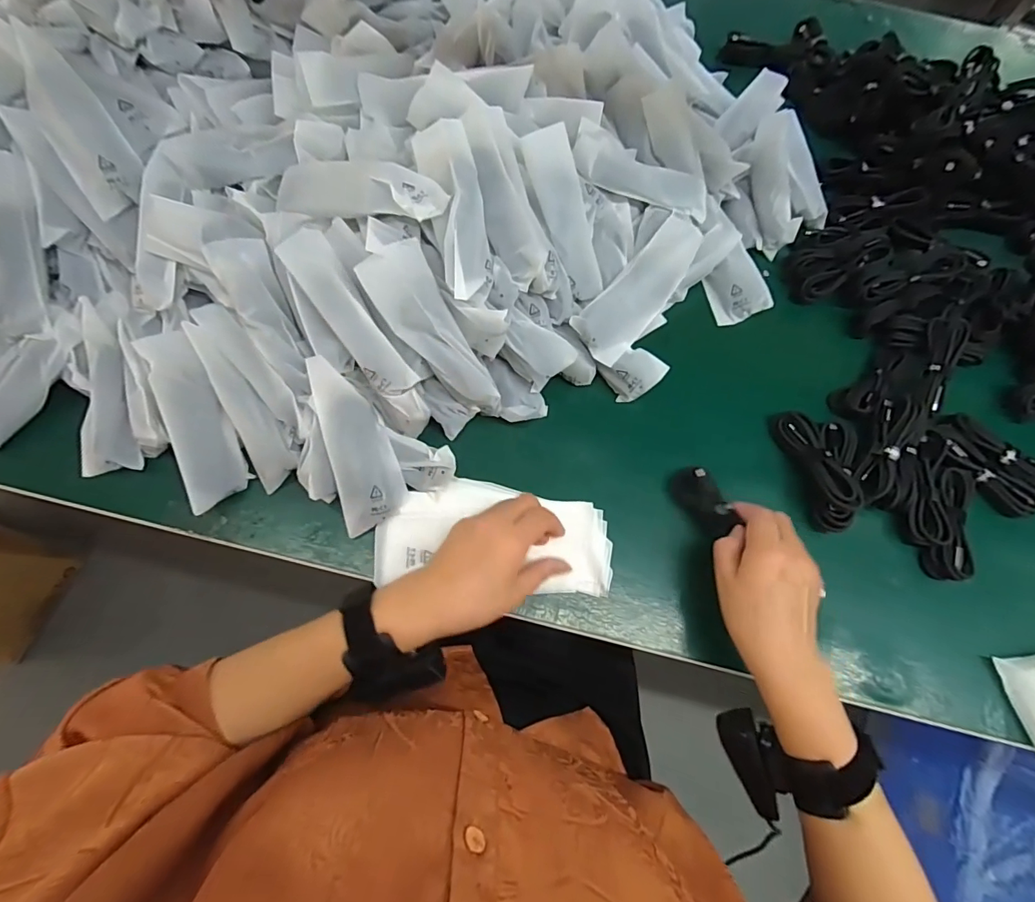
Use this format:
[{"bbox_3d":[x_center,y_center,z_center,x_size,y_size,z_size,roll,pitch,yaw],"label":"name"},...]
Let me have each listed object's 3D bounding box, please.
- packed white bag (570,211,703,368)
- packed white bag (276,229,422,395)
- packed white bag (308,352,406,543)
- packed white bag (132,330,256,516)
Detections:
[{"bbox_3d":[0.122,-0.159,0.463,0.060,0.027,0.159,40,91,-20],"label":"packed white bag"},{"bbox_3d":[-0.142,-0.116,0.393,0.037,0.027,0.157,-36,90,-14],"label":"packed white bag"},{"bbox_3d":[-0.143,-0.008,0.411,0.056,0.014,0.151,-19,92,-9],"label":"packed white bag"},{"bbox_3d":[-0.279,-0.029,0.406,0.045,0.024,0.153,-19,92,-9],"label":"packed white bag"}]

